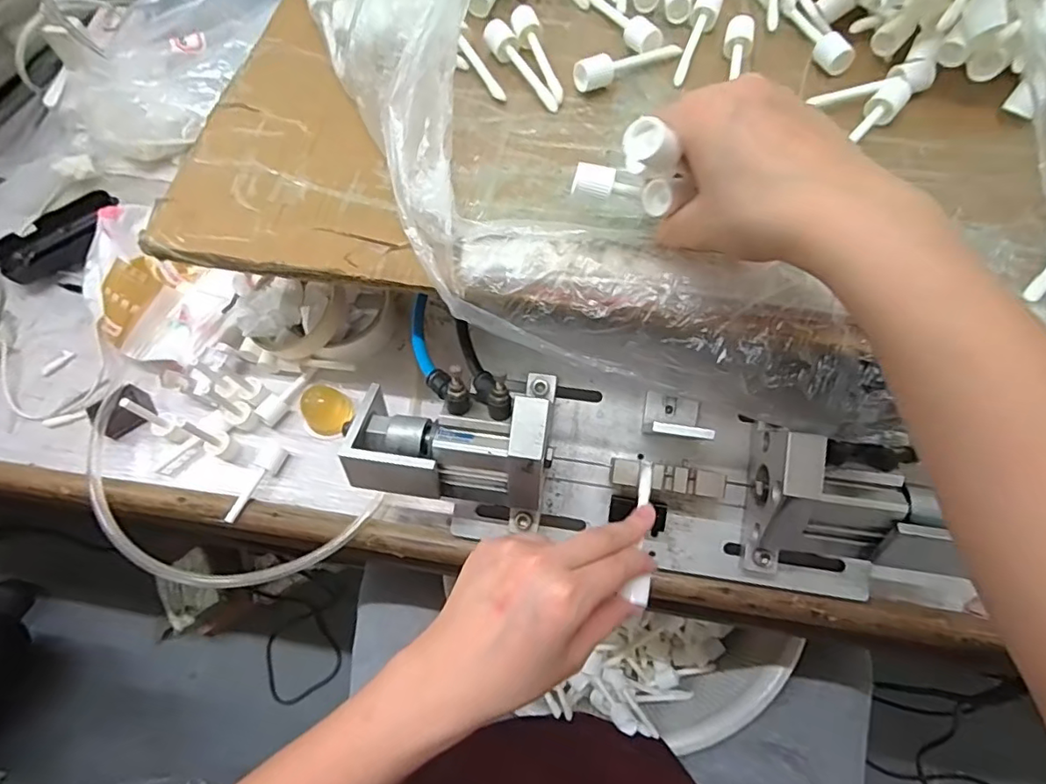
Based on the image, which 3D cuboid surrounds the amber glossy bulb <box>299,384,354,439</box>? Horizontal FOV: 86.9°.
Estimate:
[{"bbox_3d":[-0.154,0.016,0.430,0.036,0.028,0.035,19,68,11],"label":"amber glossy bulb"}]

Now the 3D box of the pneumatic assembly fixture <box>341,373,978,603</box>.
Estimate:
[{"bbox_3d":[0.061,0.046,0.361,0.338,0.096,0.106,9,69,7],"label":"pneumatic assembly fixture"}]

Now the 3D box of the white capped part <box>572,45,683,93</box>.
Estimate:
[{"bbox_3d":[0.072,-0.221,0.366,0.080,0.019,0.014,-27,69,-7],"label":"white capped part"}]

